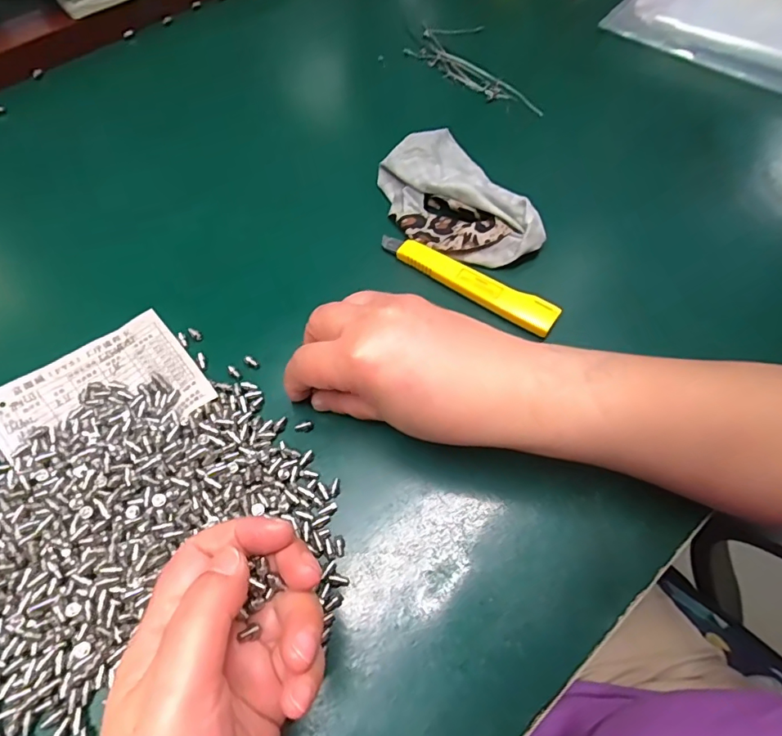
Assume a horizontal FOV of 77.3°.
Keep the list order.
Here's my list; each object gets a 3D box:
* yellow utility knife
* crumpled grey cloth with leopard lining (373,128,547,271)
[{"bbox_3d":[0.048,-0.059,0.319,0.126,0.008,0.021,30,65,13],"label":"yellow utility knife"},{"bbox_3d":[0.046,-0.120,0.347,0.081,0.022,0.123,-28,67,-16],"label":"crumpled grey cloth with leopard lining"}]

